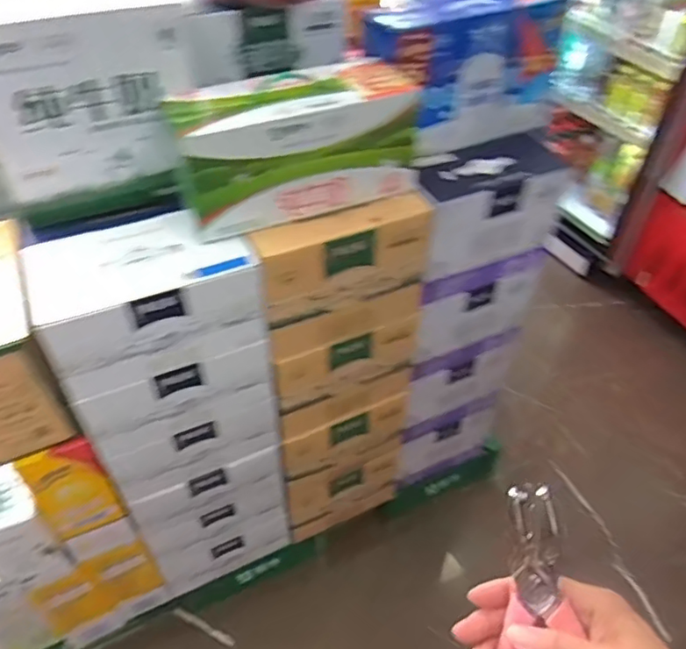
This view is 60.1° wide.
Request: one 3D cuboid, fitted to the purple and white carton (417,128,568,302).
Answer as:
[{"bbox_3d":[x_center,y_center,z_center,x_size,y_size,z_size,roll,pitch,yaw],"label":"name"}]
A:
[{"bbox_3d":[0.245,-0.182,1.023,0.285,0.220,0.100,-20,50,-20],"label":"purple and white carton"}]

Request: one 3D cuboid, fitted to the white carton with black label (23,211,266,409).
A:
[{"bbox_3d":[-0.271,-0.042,0.839,0.276,0.154,0.164,-17,48,-18],"label":"white carton with black label"}]

